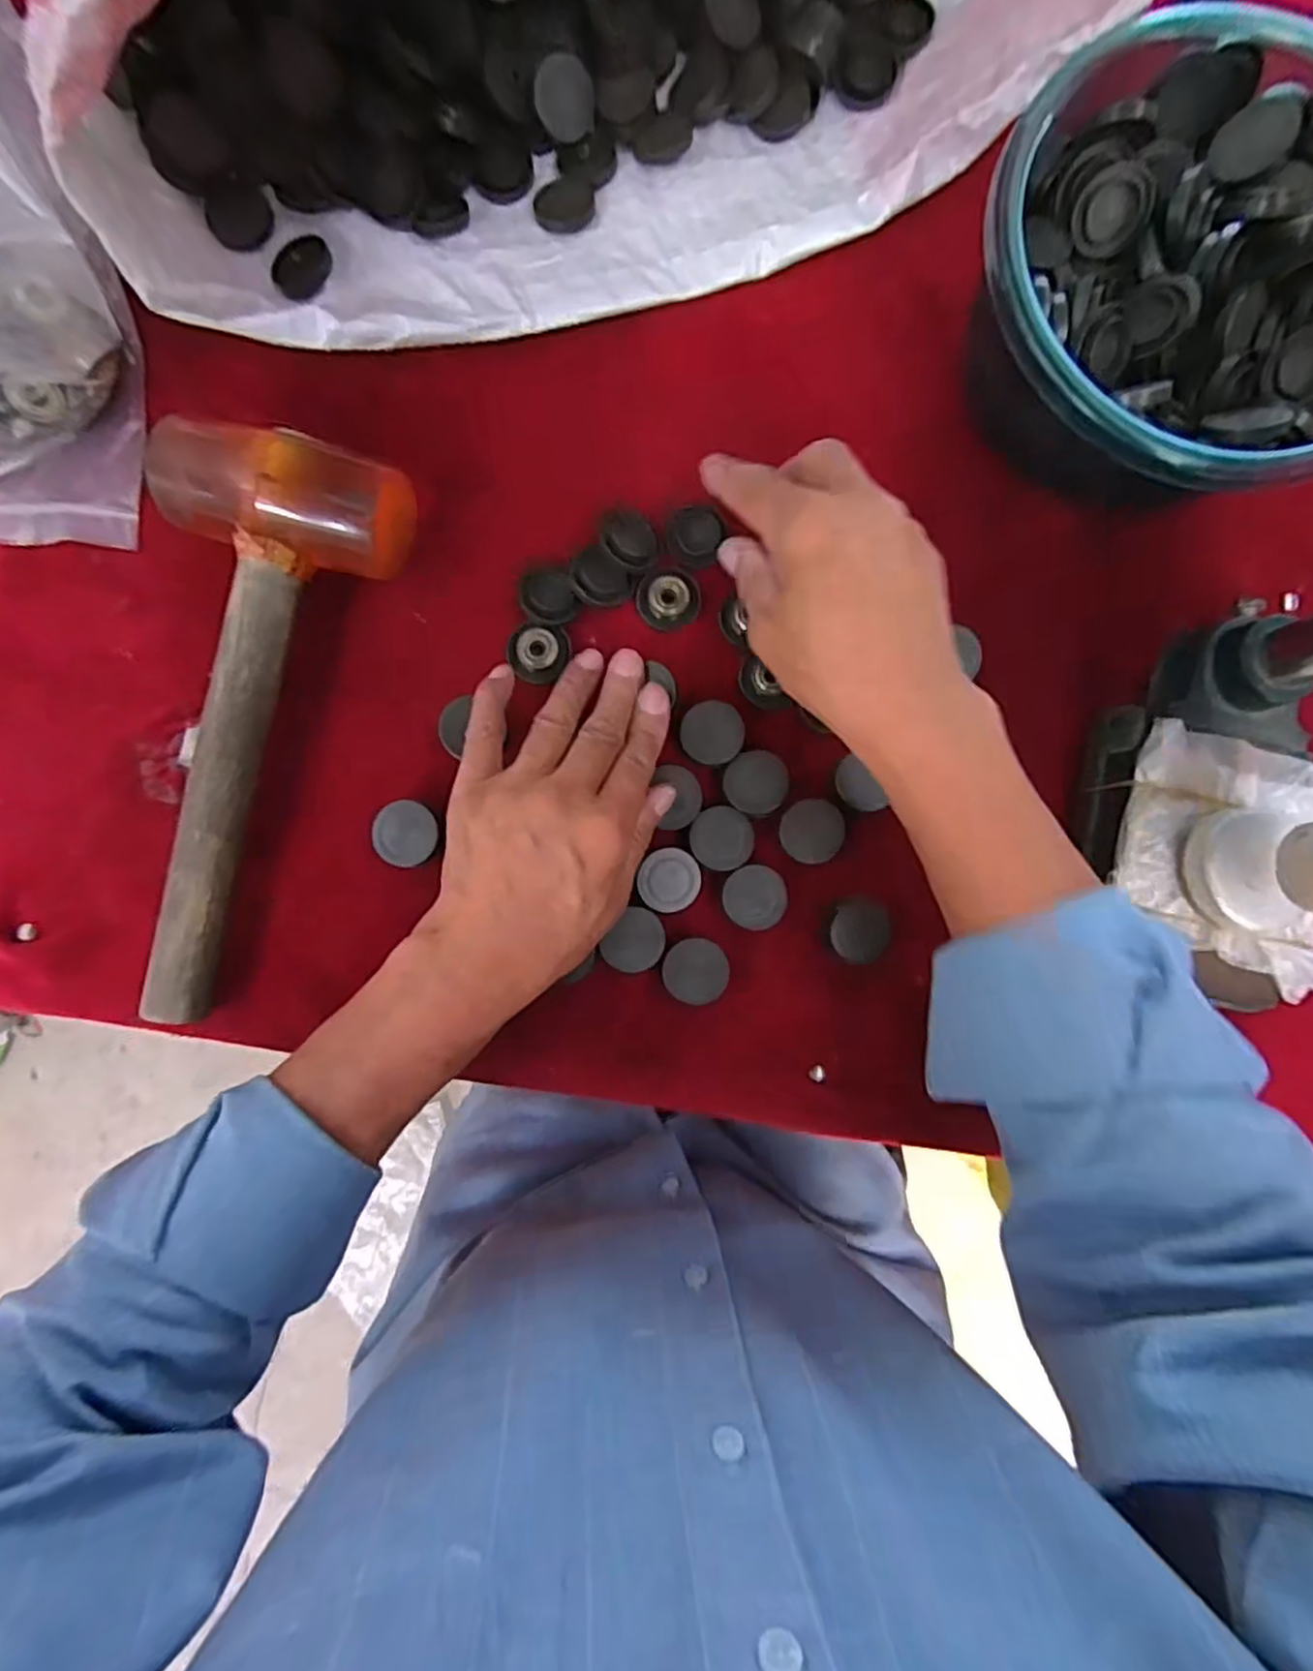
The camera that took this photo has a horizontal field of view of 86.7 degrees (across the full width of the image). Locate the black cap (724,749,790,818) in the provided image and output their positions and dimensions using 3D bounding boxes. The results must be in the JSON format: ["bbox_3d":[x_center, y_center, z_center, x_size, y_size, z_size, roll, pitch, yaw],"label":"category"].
[{"bbox_3d":[0.050,-0.026,0.346,0.031,0.004,0.031,0,88,-3],"label":"black cap"}]

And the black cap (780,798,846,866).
[{"bbox_3d":[0.078,-0.002,0.345,0.031,0.004,0.032,0,88,-3],"label":"black cap"}]

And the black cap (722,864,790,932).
[{"bbox_3d":[0.049,0.031,0.343,0.031,0.004,0.031,0,88,-3],"label":"black cap"}]

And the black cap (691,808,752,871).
[{"bbox_3d":[0.033,0.002,0.343,0.031,0.004,0.030,0,88,-3],"label":"black cap"}]

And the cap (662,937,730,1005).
[{"bbox_3d":[0.019,0.066,0.338,0.031,0.008,0.031,0,88,-3],"label":"cap"}]

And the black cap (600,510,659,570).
[{"bbox_3d":[-0.013,-0.151,0.354,0.028,0.008,0.028,0,88,-3],"label":"black cap"}]

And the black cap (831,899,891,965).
[{"bbox_3d":[0.101,0.047,0.344,0.027,0.006,0.031,13,88,-2],"label":"black cap"}]

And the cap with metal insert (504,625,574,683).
[{"bbox_3d":[-0.060,-0.092,0.355,0.031,0.011,0.027,1,88,-3],"label":"cap with metal insert"}]

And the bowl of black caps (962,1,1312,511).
[{"bbox_3d":[0.250,-0.263,0.336,0.205,0.083,0.206,0,88,-3],"label":"bowl of black caps"}]

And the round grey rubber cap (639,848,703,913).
[{"bbox_3d":[0.007,0.022,0.340,0.030,0.004,0.030,0,88,-3],"label":"round grey rubber cap"}]

